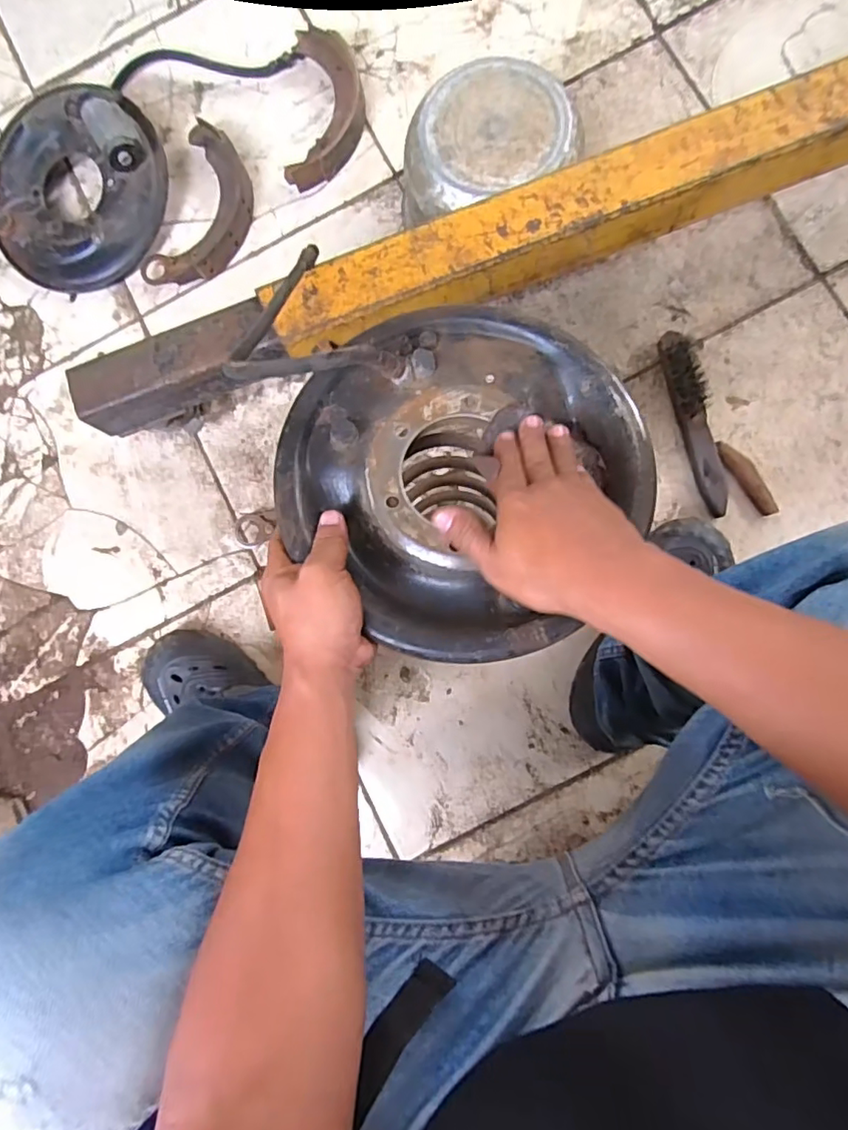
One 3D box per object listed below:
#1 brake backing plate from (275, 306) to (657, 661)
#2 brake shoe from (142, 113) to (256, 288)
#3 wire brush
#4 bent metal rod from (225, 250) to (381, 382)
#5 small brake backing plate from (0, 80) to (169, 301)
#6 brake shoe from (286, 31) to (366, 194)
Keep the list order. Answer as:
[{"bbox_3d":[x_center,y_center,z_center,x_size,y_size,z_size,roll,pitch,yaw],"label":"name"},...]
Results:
[{"bbox_3d":[0.028,-0.074,0.411,0.245,0.057,0.246,0,87,5],"label":"brake backing plate"},{"bbox_3d":[-0.302,-0.487,0.785,0.120,0.031,0.226,20,88,5],"label":"brake shoe"},{"bbox_3d":[0.334,-0.174,0.692,0.035,0.044,0.227,-16,86,3],"label":"wire brush"},{"bbox_3d":[-0.096,-0.232,0.496,0.106,0.016,0.306,-10,42,4],"label":"bent metal rod"},{"bbox_3d":[-0.484,-0.522,0.772,0.250,0.090,0.260,0,87,5],"label":"small brake backing plate"},{"bbox_3d":[-0.133,-0.625,0.777,0.101,0.031,0.216,4,87,5],"label":"brake shoe"}]

